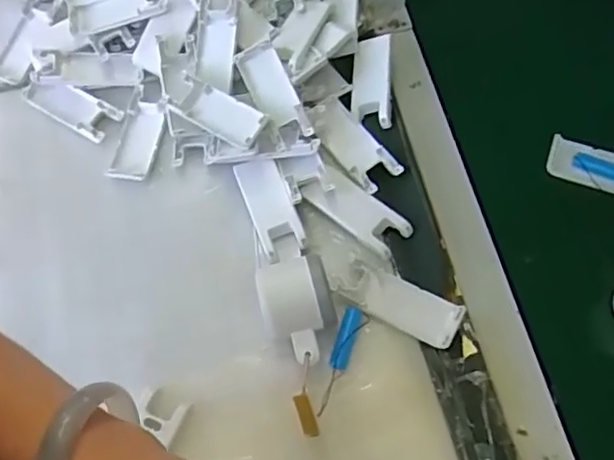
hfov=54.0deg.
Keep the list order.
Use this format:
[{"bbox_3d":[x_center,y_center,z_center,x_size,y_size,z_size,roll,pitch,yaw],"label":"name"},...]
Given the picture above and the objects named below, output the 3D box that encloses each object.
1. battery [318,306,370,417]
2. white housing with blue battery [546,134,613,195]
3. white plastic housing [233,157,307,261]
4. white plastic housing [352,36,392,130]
[{"bbox_3d":[0.026,0.100,0.469,0.019,0.019,0.089,19,67,11],"label":"battery"},{"bbox_3d":[0.273,-0.053,0.551,0.105,0.012,0.043,20,67,12],"label":"white housing with blue battery"},{"bbox_3d":[-0.034,-0.024,0.537,0.038,0.021,0.096,-20,65,-6],"label":"white plastic housing"},{"bbox_3d":[0.064,-0.145,0.586,0.039,0.015,0.100,-10,64,24],"label":"white plastic housing"}]

